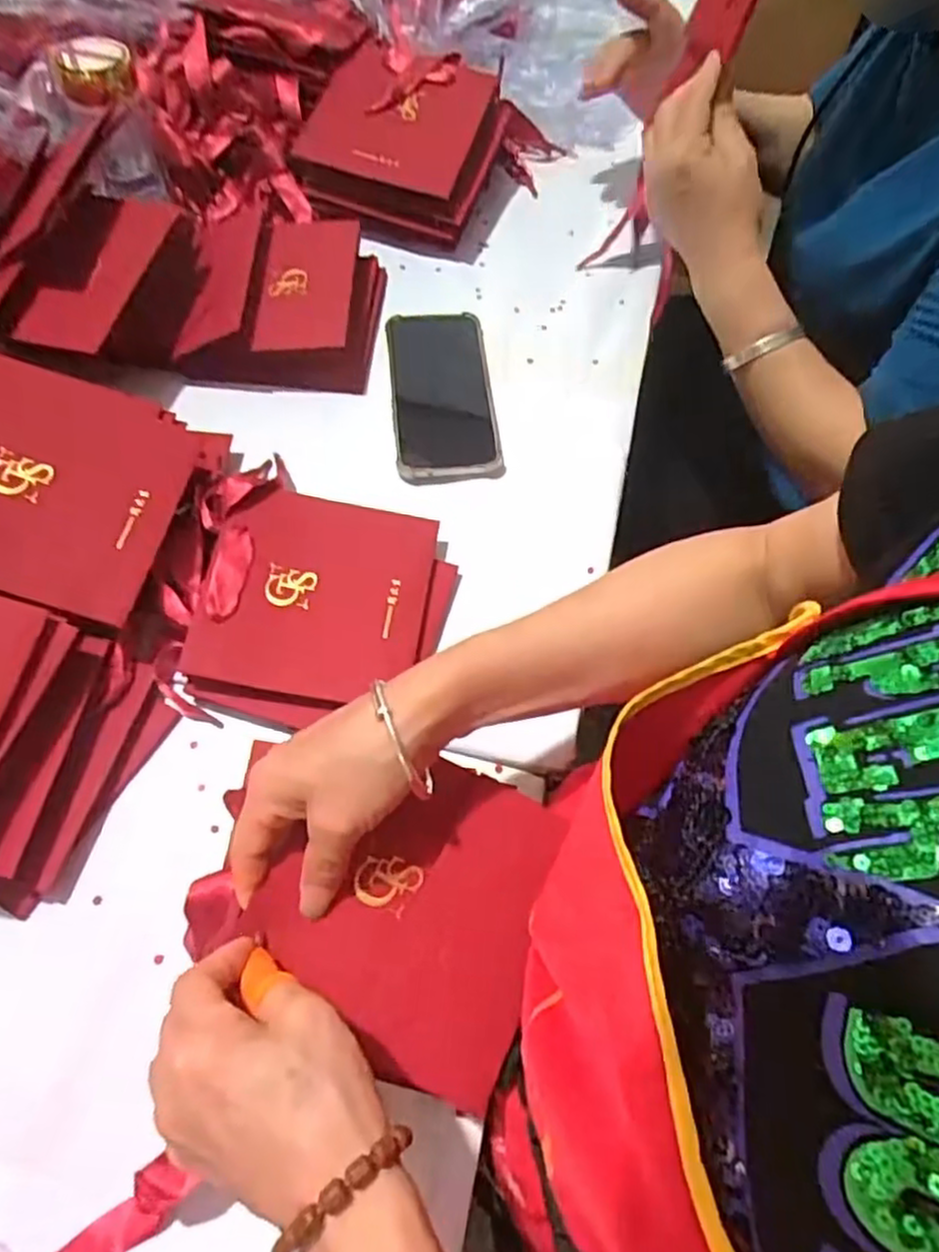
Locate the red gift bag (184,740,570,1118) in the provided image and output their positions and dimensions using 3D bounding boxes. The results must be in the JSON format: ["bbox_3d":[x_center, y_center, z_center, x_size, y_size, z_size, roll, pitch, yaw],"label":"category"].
[{"bbox_3d":[-0.045,0.127,0.344,0.155,0.020,0.139,17,65,6],"label":"red gift bag"}]

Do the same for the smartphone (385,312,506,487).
[{"bbox_3d":[-0.020,-0.184,0.566,0.080,0.012,0.164,-4,65,-5],"label":"smartphone"}]

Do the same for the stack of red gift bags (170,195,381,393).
[{"bbox_3d":[-0.145,-0.276,0.580,0.138,0.046,0.180,4,64,-1],"label":"stack of red gift bags"}]

